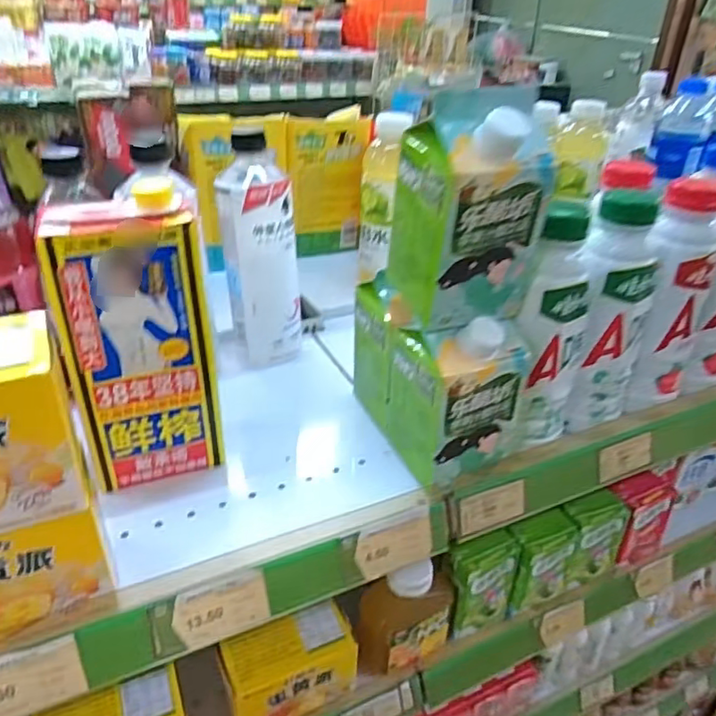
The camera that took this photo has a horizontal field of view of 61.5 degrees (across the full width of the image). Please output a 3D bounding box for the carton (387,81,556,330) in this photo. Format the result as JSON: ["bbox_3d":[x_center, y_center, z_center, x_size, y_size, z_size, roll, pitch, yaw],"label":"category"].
[{"bbox_3d":[0.070,-0.095,0.389,0.082,0.137,0.071,-8,34,-16],"label":"carton"}]

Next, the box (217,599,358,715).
[{"bbox_3d":[-0.060,0.267,0.521,0.110,0.074,0.057,-13,35,-23],"label":"box"}]

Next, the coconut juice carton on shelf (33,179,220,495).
[{"bbox_3d":[-0.150,-0.010,0.416,0.089,0.200,0.050,-12,35,-22],"label":"coconut juice carton on shelf"}]

